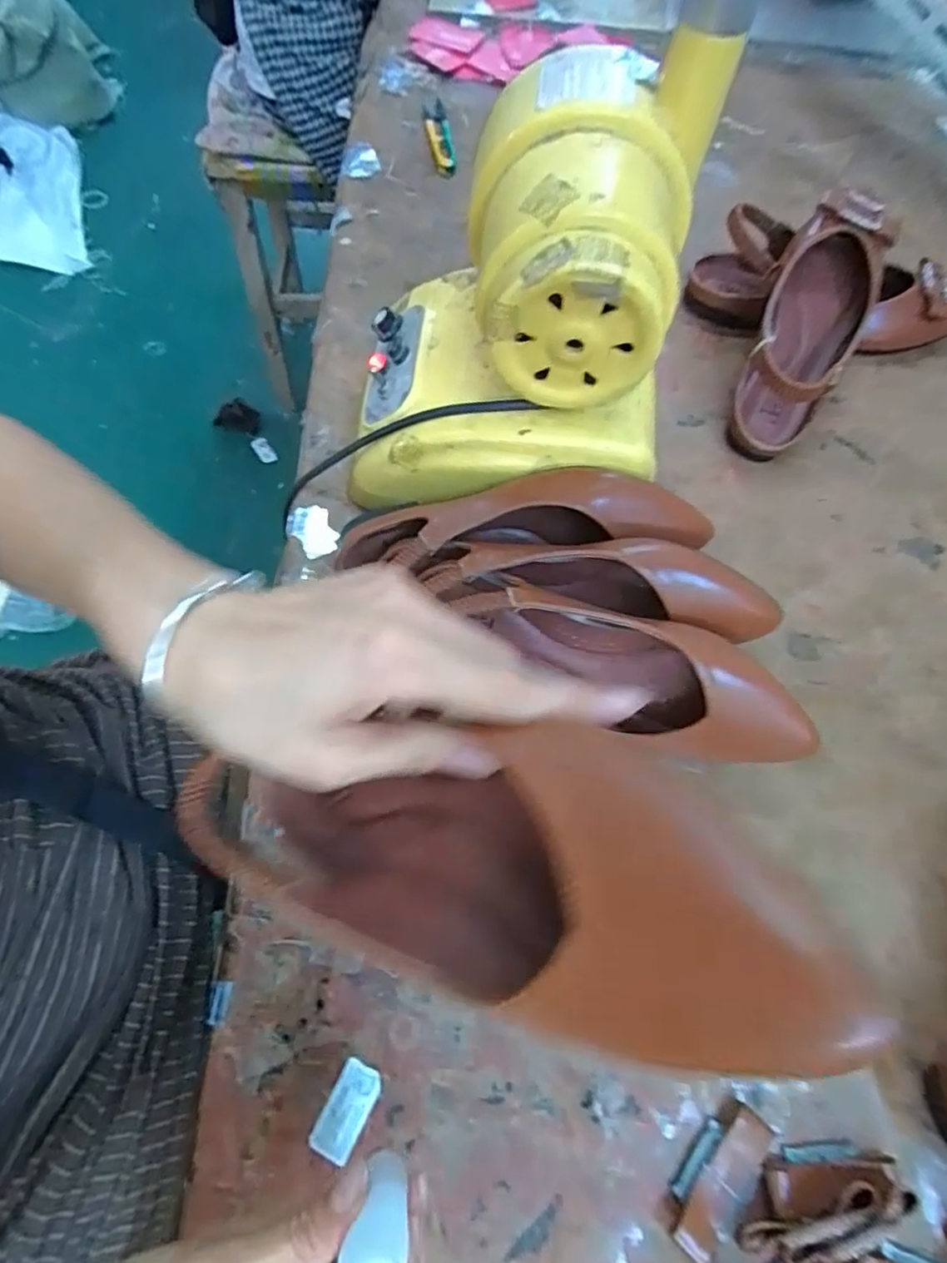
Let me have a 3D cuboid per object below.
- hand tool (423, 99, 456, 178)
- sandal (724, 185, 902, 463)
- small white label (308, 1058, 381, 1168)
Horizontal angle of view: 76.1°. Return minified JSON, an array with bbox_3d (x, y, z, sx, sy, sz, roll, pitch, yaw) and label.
[{"bbox_3d":[-0.033,-0.496,0.608,0.023,0.012,0.089,-11,80,-7],"label":"hand tool"},{"bbox_3d":[0.257,-0.230,0.459,0.073,0.060,0.202,25,84,8],"label":"sandal"},{"bbox_3d":[-0.062,0.236,0.297,0.021,0.004,0.039,26,68,9],"label":"small white label"}]

